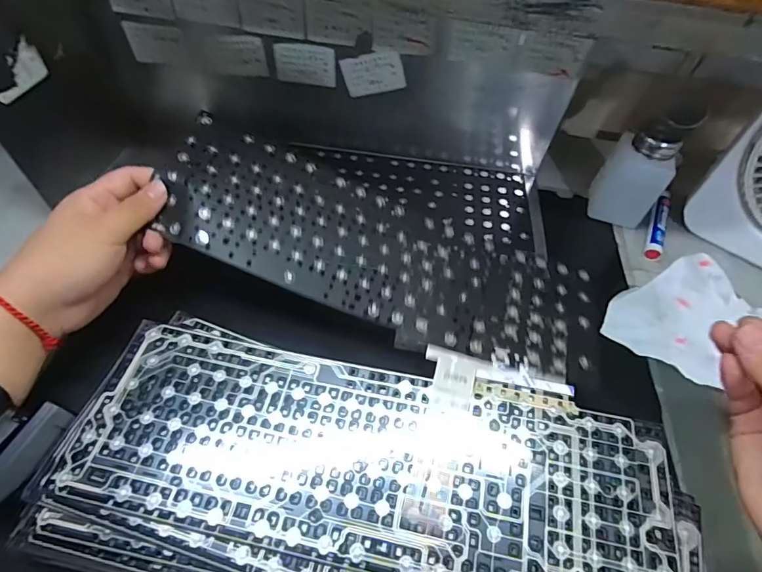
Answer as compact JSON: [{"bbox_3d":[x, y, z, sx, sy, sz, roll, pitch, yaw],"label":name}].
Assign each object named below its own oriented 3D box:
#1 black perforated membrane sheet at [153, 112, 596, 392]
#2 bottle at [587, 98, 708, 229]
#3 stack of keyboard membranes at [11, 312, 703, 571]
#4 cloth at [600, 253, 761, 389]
[{"bbox_3d":[-0.001,-0.031,0.354,0.351,0.022,0.119,22,58,1],"label":"black perforated membrane sheet"},{"bbox_3d":[0.253,-0.116,0.431,0.055,0.123,0.050,20,54,9],"label":"bottle"},{"bbox_3d":[-0.005,0.117,0.273,0.375,0.011,0.165,12,58,7],"label":"stack of keyboard membranes"},{"bbox_3d":[0.269,0.021,0.388,0.097,0.042,0.106,36,58,19],"label":"cloth"}]

